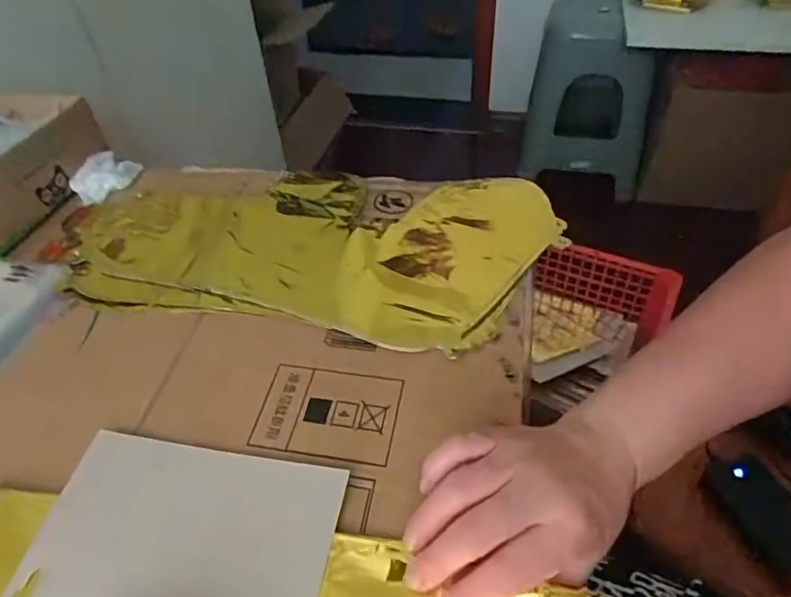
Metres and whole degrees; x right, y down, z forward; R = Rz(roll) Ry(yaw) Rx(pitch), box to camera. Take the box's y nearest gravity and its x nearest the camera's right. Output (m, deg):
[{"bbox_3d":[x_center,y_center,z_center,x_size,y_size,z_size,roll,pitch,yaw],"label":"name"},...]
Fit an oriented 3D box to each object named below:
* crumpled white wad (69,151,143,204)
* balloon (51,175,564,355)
[{"bbox_3d":[-0.293,-0.127,0.566,0.054,0.026,0.060,7,47,11],"label":"crumpled white wad"},{"bbox_3d":[-0.077,-0.056,0.475,0.410,0.011,0.203,6,46,9],"label":"balloon"}]

